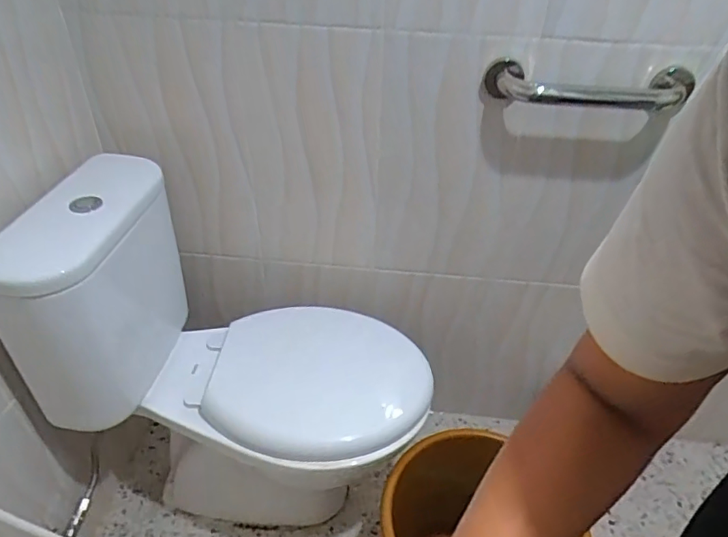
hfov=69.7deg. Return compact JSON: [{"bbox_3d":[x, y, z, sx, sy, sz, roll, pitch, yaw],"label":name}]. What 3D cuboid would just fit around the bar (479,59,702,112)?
[{"bbox_3d":[0.362,-0.290,0.833,0.315,0.056,0.065,0,39,-2],"label":"bar"}]

